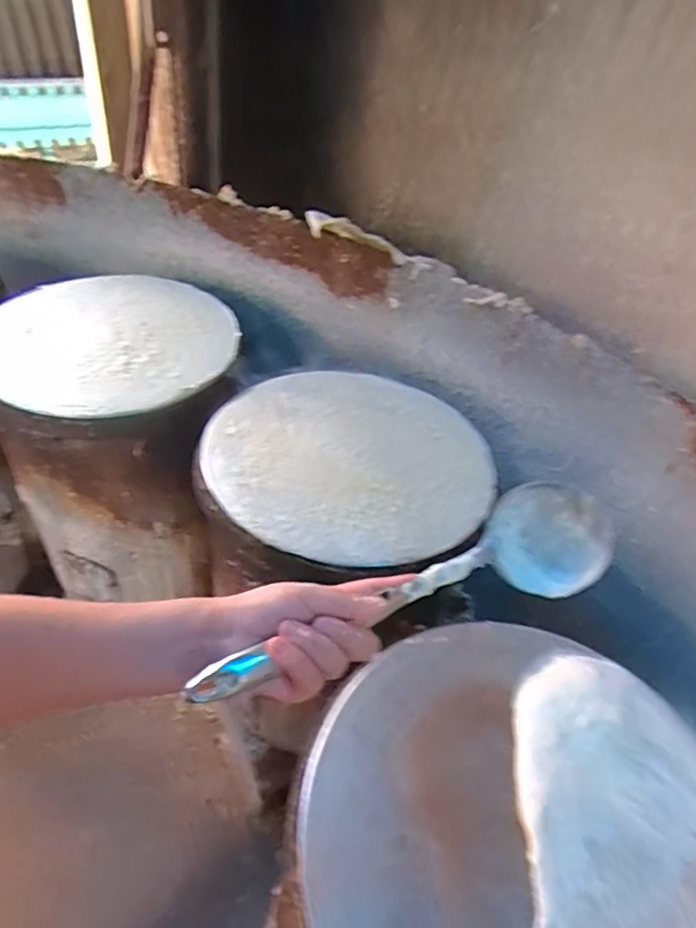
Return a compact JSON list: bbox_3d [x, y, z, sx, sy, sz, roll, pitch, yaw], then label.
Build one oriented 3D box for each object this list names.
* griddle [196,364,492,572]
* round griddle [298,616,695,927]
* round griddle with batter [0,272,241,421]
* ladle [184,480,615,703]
[{"bbox_3d":[0.007,-0.021,0.766,0.356,0.040,0.376,3,45,-3],"label":"griddle"},{"bbox_3d":[0.148,0.287,0.466,0.351,0.031,0.350,3,45,-3],"label":"round griddle"},{"bbox_3d":[-0.363,-0.212,0.887,0.361,0.034,0.391,3,45,-3],"label":"round griddle with batter"},{"bbox_3d":[0.054,0.099,0.429,0.329,0.067,0.077,-17,50,-23],"label":"ladle"}]

